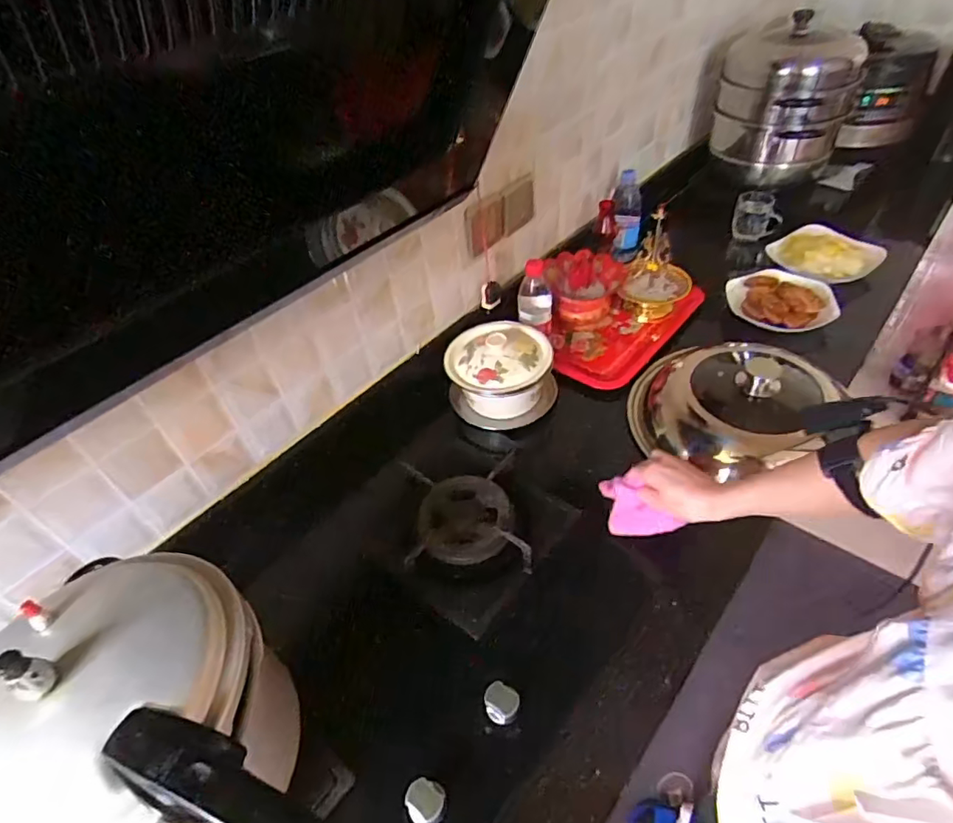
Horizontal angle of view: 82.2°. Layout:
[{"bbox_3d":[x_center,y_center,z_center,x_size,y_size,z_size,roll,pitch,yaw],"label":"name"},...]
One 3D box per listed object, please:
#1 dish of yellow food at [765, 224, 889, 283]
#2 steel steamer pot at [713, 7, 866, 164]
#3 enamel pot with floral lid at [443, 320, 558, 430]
[{"bbox_3d":[0.742,-0.339,1.172,0.168,0.038,0.175,-22,47,-14],"label":"dish of yellow food"},{"bbox_3d":[0.736,-0.762,1.298,0.275,0.265,0.304,18,51,24],"label":"steel steamer pot"},{"bbox_3d":[0.041,-0.075,0.968,0.181,0.118,0.184,-4,45,4],"label":"enamel pot with floral lid"}]

